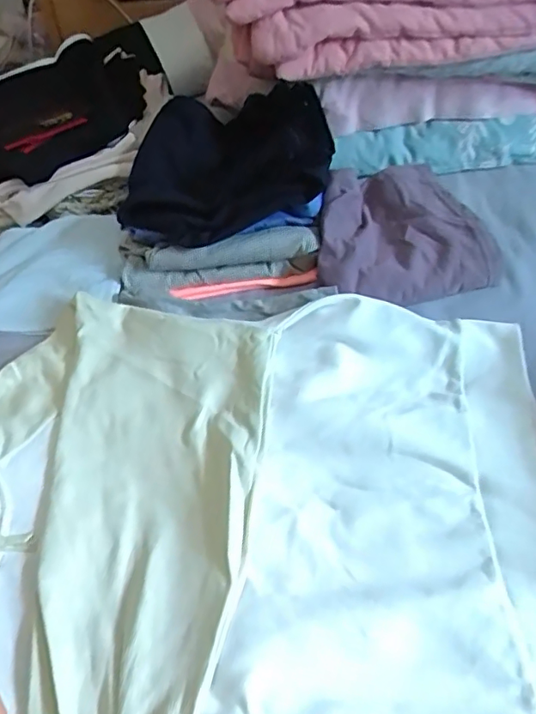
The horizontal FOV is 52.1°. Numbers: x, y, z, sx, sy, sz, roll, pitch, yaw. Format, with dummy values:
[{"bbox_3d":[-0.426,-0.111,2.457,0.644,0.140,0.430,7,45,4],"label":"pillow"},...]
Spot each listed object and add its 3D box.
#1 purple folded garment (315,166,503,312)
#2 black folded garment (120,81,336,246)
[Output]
[{"bbox_3d":[0.140,-0.145,0.625,0.191,0.072,0.193,-3,50,3],"label":"purple folded garment"},{"bbox_3d":[-0.053,-0.235,0.643,0.252,0.071,0.241,-4,52,2],"label":"black folded garment"}]

